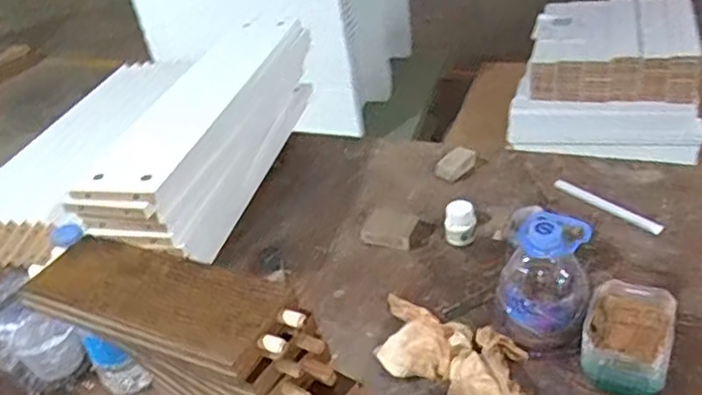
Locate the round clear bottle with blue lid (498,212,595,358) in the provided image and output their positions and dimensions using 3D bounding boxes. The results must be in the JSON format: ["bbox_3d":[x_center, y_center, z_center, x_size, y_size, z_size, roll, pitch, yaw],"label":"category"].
[{"bbox_3d":[0.205,0.093,0.707,0.090,0.148,0.083,-5,35,3],"label":"round clear bottle with blue lid"}]

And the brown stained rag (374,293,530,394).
[{"bbox_3d":[0.101,0.166,0.708,0.208,0.046,0.106,20,43,34],"label":"brown stained rag"}]

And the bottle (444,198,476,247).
[{"bbox_3d":[0.145,0.035,0.883,0.038,0.059,0.030,1,35,12],"label":"bottle"}]

